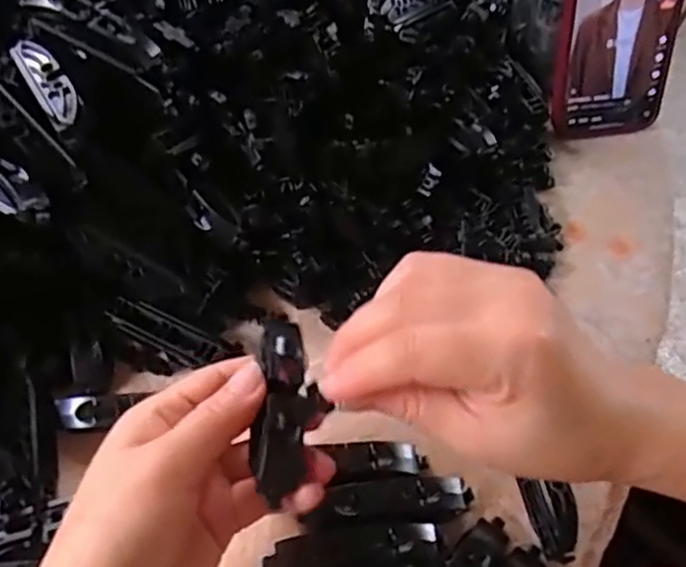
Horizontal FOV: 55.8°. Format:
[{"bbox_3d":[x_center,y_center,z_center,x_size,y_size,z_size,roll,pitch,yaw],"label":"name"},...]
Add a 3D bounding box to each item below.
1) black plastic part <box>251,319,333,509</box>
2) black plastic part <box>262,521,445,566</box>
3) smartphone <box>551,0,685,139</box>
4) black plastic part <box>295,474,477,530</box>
[{"bbox_3d":[-0.021,0.047,0.264,0.027,0.012,0.074,-2,62,0],"label":"black plastic part"},{"bbox_3d":[0.005,0.121,0.293,0.079,0.012,0.022,-6,55,-2],"label":"black plastic part"},{"bbox_3d":[0.176,-0.171,0.409,0.073,0.158,0.009,-6,36,0],"label":"smartphone"},{"bbox_3d":[0.022,0.102,0.304,0.078,0.011,0.022,-6,55,-2],"label":"black plastic part"}]

